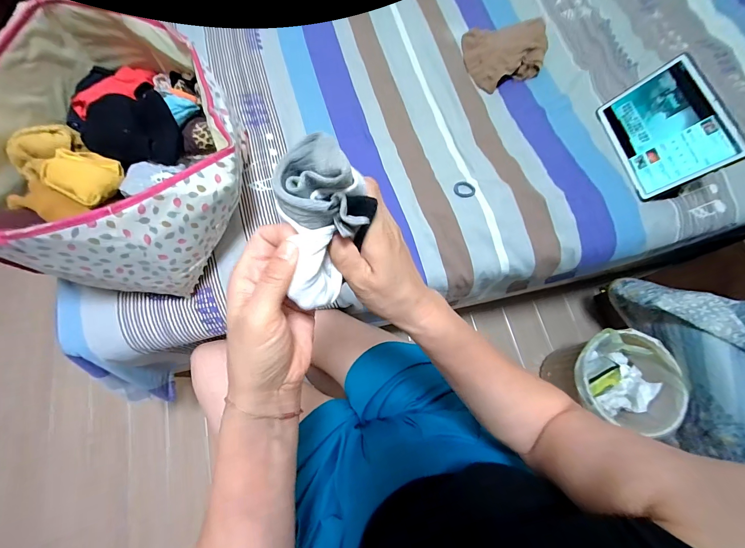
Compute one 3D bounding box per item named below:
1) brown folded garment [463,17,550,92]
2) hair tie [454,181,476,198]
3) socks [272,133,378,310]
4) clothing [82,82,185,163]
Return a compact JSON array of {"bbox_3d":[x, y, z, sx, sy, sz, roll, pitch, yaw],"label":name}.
[{"bbox_3d":[0.315,-0.508,0.752,0.193,0.042,0.168,-11,73,-4],"label":"brown folded garment"},{"bbox_3d":[0.181,-0.167,0.646,0.042,0.005,0.037,-2,72,-1],"label":"hair tie"},{"bbox_3d":[-0.031,-0.037,0.233,0.059,0.060,0.112,-9,73,-2],"label":"socks"},{"bbox_3d":[-0.371,-0.225,0.505,0.120,0.058,0.110,-1,72,-1],"label":"clothing"}]

